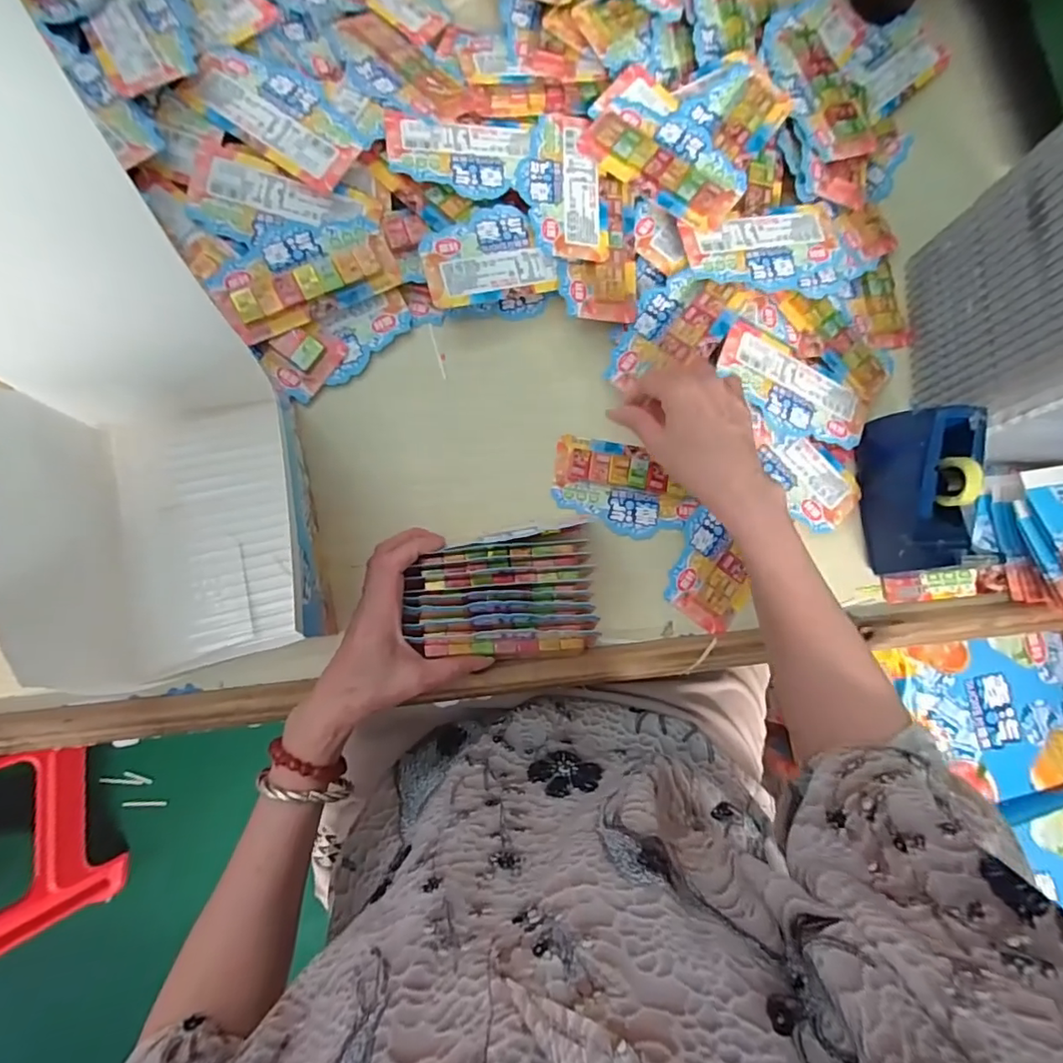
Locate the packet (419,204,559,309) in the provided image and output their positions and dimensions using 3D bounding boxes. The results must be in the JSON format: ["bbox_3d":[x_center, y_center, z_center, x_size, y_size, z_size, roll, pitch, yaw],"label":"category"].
[{"bbox_3d":[-0.037,-0.235,0.459,0.107,0.008,0.077,-15,85,-7],"label":"packet"}]

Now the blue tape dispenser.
[{"bbox_3d":[0.323,-0.033,0.450,0.047,0.085,0.131,0,83,-6],"label":"blue tape dispenser"}]

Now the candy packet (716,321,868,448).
[{"bbox_3d":[0.229,-0.123,0.479,0.144,0.019,0.076,25,81,-2],"label":"candy packet"}]

